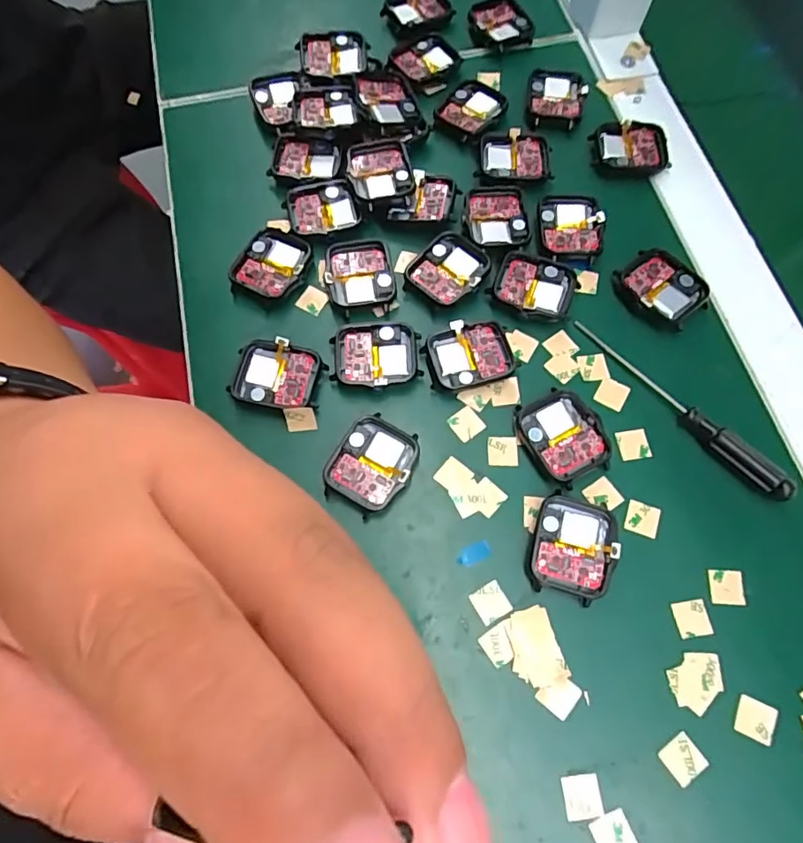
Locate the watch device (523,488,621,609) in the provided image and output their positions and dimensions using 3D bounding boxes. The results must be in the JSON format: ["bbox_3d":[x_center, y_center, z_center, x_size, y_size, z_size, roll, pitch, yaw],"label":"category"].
[{"bbox_3d":[0.081,0.060,0.244,0.038,0.011,0.045,15,72,6],"label":"watch device"}]

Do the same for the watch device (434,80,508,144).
[{"bbox_3d":[0.045,-0.205,0.336,0.035,0.006,0.045,38,75,12],"label":"watch device"}]

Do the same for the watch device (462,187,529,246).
[{"bbox_3d":[0.056,-0.122,0.307,0.036,0.004,0.042,-3,71,-1],"label":"watch device"}]

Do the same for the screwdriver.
[{"bbox_3d":[0.143,-0.009,0.267,0.010,0.013,0.131,-40,75,-12],"label":"screwdriver"}]

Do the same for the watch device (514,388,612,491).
[{"bbox_3d":[0.083,0.008,0.263,0.037,0.010,0.046,-28,73,-9],"label":"watch device"}]

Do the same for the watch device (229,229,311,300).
[{"bbox_3d":[-0.074,-0.091,0.296,0.038,0.007,0.042,32,74,11],"label":"watch device"}]

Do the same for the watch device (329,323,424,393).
[{"bbox_3d":[-0.014,-0.035,0.277,0.047,0.007,0.038,-2,71,0],"label":"watch device"}]

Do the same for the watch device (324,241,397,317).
[{"bbox_3d":[-0.024,-0.084,0.293,0.039,0.005,0.042,-8,71,-2],"label":"watch device"}]

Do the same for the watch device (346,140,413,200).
[{"bbox_3d":[-0.013,-0.151,0.309,0.035,0.011,0.039,-13,71,-4],"label":"watch device"}]

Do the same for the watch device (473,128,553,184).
[{"bbox_3d":[0.071,-0.166,0.322,0.044,0.008,0.036,2,71,1],"label":"watch device"}]

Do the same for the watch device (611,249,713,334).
[{"bbox_3d":[0.146,-0.075,0.290,0.041,0.009,0.046,-36,74,-11],"label":"watch device"}]

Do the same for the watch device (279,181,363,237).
[{"bbox_3d":[-0.048,-0.126,0.312,0.041,0.013,0.036,-14,71,-4],"label":"watch device"}]

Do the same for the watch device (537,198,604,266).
[{"bbox_3d":[0.100,-0.115,0.303,0.037,0.005,0.043,2,71,1],"label":"watch device"}]

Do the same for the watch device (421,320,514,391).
[{"bbox_3d":[0.037,-0.036,0.277,0.047,0.009,0.036,-15,71,-5],"label":"watch device"}]

